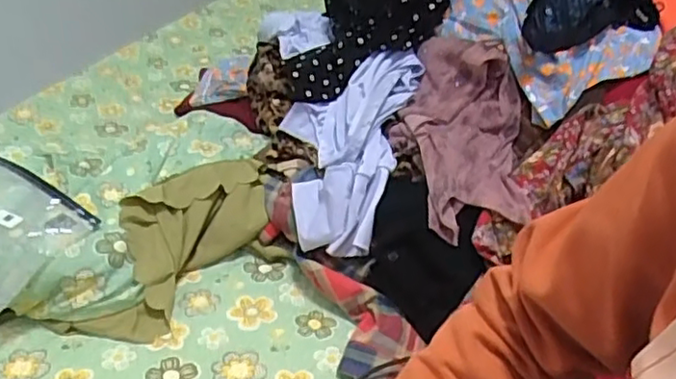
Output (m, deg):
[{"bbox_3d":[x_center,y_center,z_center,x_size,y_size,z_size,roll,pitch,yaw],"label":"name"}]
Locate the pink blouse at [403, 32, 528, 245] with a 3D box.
[{"bbox_3d":[0.155,-0.078,0.779,0.143,0.068,0.301,3,53,2],"label":"pink blouse"}]

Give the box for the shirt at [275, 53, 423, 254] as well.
[{"bbox_3d":[0.002,-0.056,0.847,0.176,0.076,0.295,8,59,9],"label":"shirt"}]

